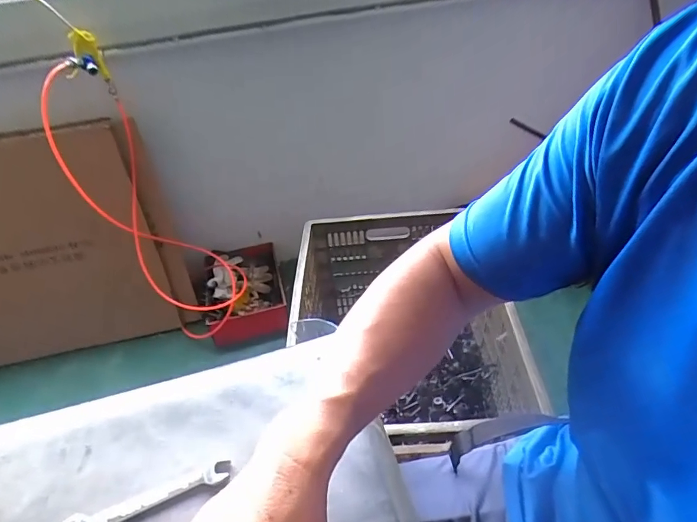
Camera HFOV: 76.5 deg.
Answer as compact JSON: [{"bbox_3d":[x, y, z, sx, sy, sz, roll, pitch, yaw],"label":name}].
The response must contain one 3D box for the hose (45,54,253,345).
[{"bbox_3d":[-0.539,-0.132,1.266,0.326,0.753,0.316,-28,44,-24],"label":"hose"}]

